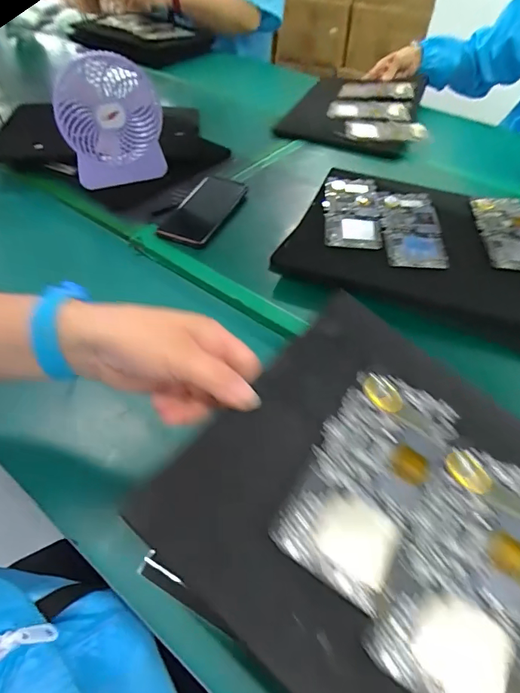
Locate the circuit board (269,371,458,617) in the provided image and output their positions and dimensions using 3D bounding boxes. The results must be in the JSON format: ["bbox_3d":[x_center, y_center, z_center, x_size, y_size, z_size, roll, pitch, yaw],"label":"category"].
[{"bbox_3d":[0.074,0.082,0.281,0.076,0.004,0.153,35,59,12],"label":"circuit board"}]

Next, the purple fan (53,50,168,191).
[{"bbox_3d":[-0.210,-0.316,0.598,0.134,0.154,0.072,-15,51,-13],"label":"purple fan"}]

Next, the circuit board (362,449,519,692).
[{"bbox_3d":[0.127,0.133,0.253,0.074,0.010,0.152,25,53,20],"label":"circuit board"}]

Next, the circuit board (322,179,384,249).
[{"bbox_3d":[0.128,-0.193,0.583,0.075,0.015,0.148,3,49,2],"label":"circuit board"}]

